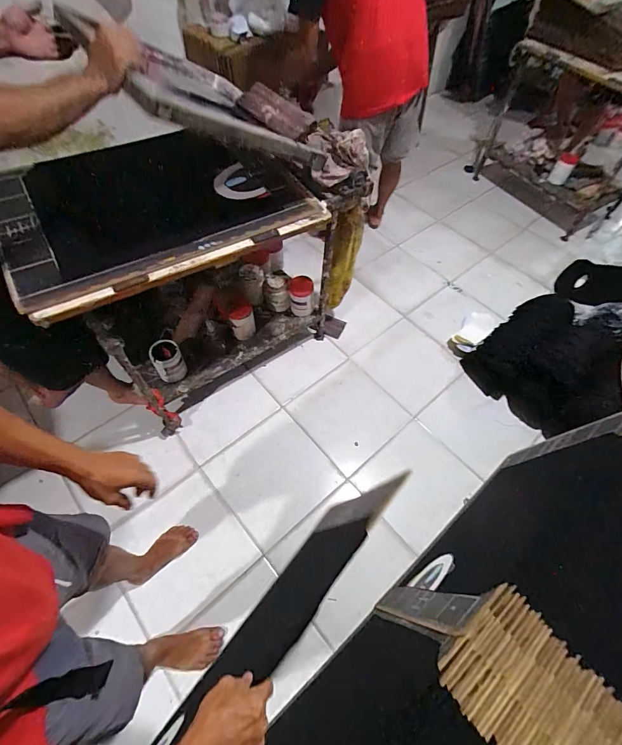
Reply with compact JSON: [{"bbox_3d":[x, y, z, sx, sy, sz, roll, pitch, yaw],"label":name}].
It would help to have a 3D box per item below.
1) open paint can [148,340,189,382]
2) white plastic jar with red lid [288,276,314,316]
[{"bbox_3d":[-0.530,-0.047,1.331,0.105,0.150,0.099,1,59,-2],"label":"open paint can"},{"bbox_3d":[-0.040,-0.330,1.529,0.115,0.164,0.096,2,59,-2],"label":"white plastic jar with red lid"}]

